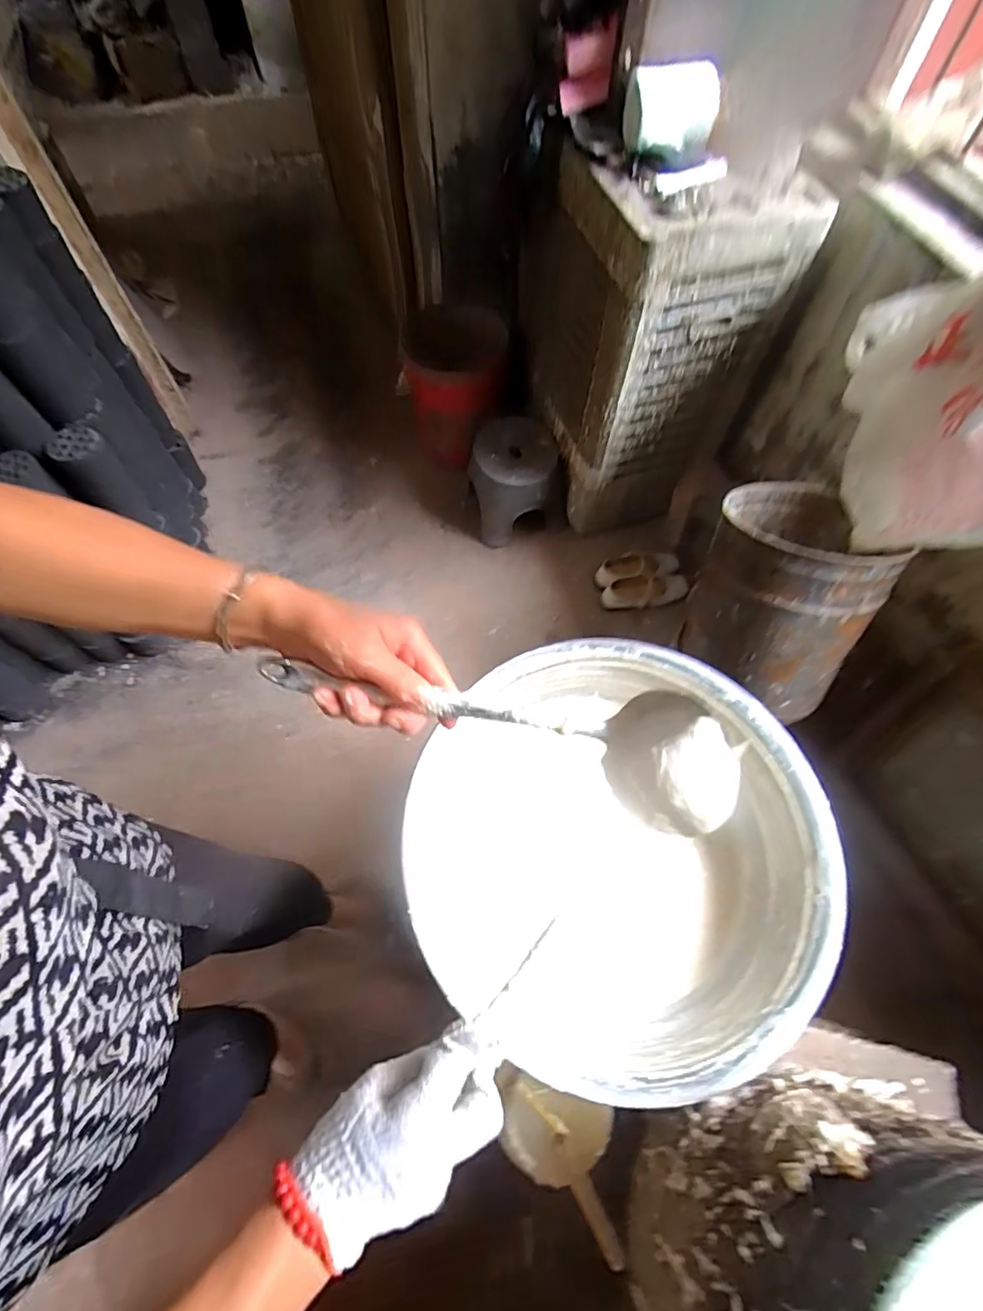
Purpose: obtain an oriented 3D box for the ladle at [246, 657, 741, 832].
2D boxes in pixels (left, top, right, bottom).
[{"bbox_3d":[0.004,0.049,0.394,0.327,0.064,0.093,11,63,5],"label":"ladle"}]

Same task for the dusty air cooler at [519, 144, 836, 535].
[{"bbox_3d":[0.384,-0.741,1.356,0.432,0.719,0.371,-20,64,-10],"label":"dusty air cooler"}]

